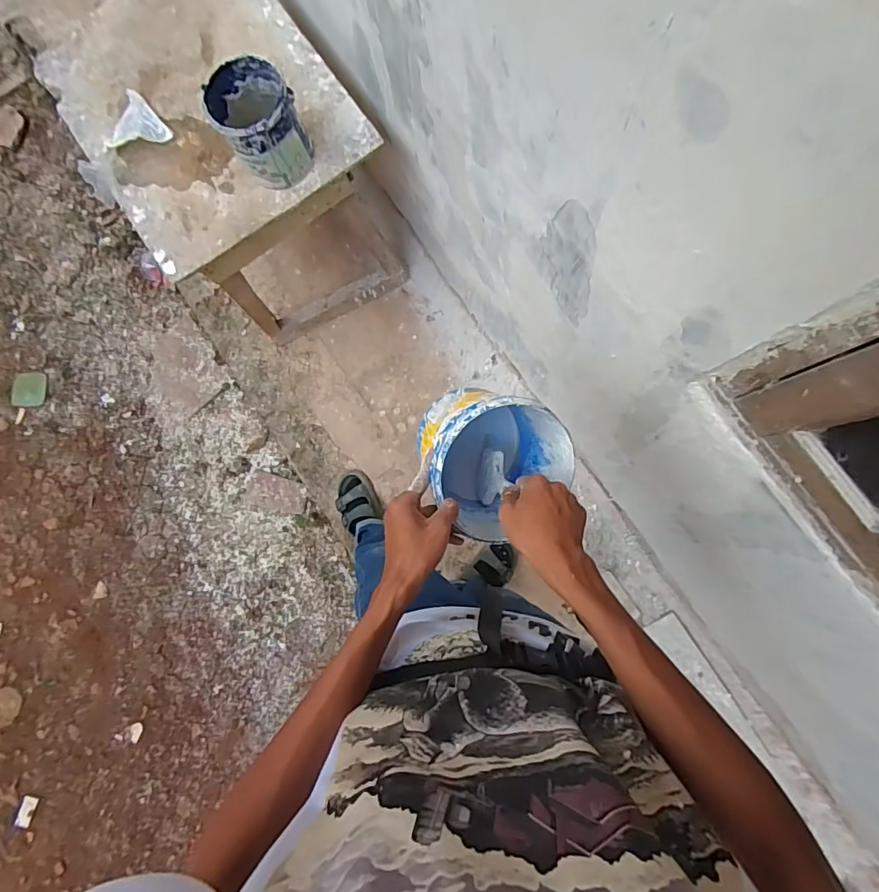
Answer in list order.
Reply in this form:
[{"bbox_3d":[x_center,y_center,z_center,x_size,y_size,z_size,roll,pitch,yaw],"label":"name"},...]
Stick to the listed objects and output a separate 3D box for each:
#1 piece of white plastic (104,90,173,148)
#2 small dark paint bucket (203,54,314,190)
[{"bbox_3d":[-0.674,-0.694,1.066,0.123,0.018,0.134,-41,83,-2],"label":"piece of white plastic"},{"bbox_3d":[-0.352,-0.635,0.964,0.150,0.166,0.173,-27,82,0],"label":"small dark paint bucket"}]

